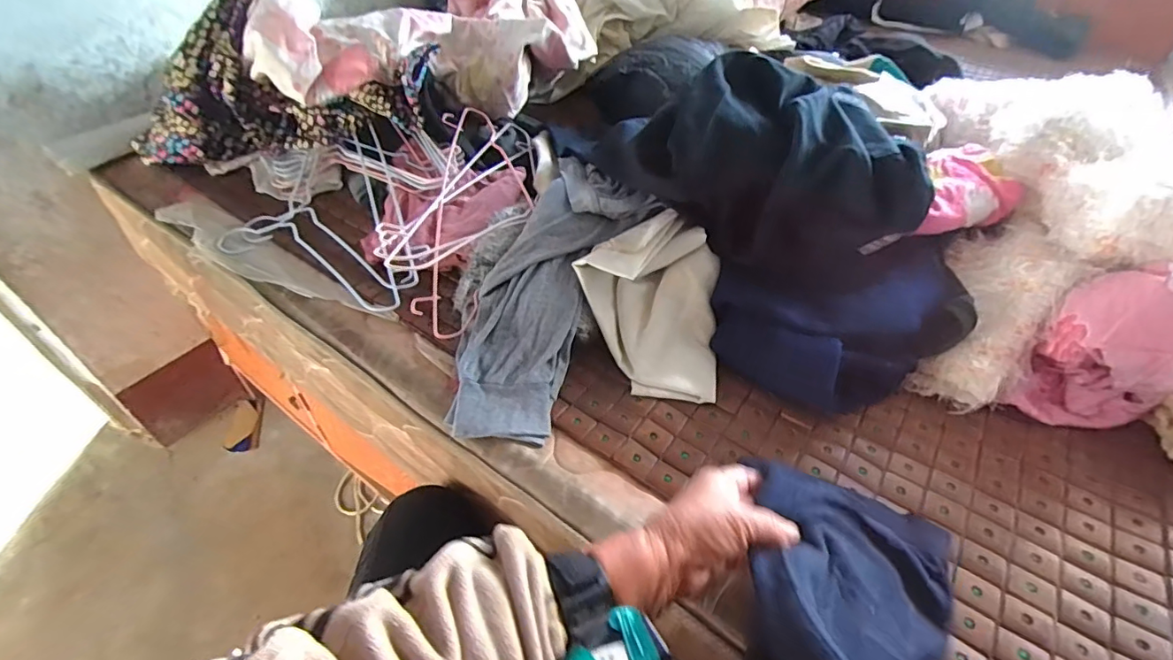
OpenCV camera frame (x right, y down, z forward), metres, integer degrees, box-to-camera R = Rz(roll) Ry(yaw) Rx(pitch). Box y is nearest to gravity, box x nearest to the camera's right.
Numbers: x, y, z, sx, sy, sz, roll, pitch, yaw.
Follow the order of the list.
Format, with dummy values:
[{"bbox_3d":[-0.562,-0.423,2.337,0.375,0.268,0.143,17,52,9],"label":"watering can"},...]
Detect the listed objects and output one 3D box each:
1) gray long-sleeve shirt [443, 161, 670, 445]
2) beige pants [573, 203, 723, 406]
[{"bbox_3d":[-0.046,-0.061,0.649,0.177,0.039,0.420,15,62,11],"label":"gray long-sleeve shirt"},{"bbox_3d":[0.074,-0.038,0.642,0.168,0.088,0.224,6,46,2],"label":"beige pants"}]

